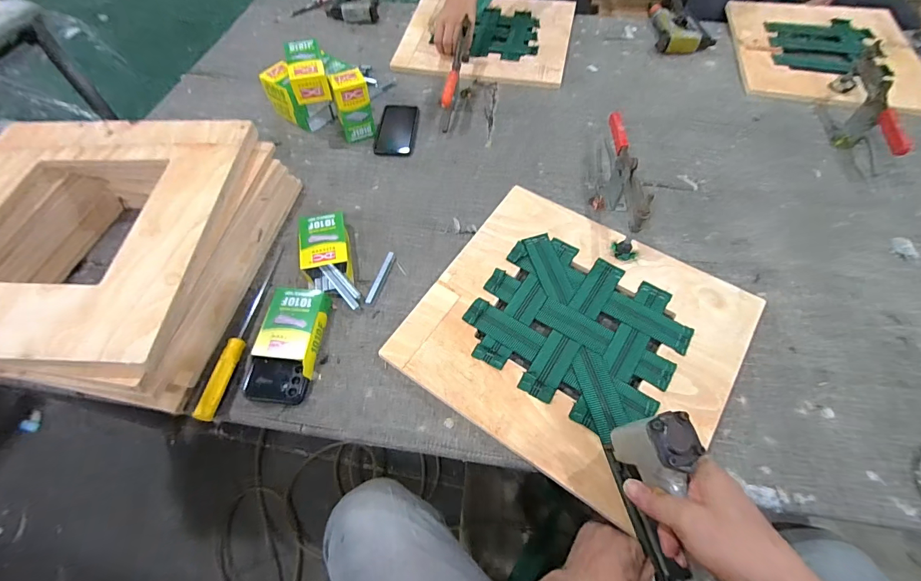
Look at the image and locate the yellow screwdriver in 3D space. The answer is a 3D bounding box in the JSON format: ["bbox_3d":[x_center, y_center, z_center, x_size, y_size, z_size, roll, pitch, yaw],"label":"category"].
[{"bbox_3d":[-0.319,0.044,0.581,0.020,0.025,0.291,5,58,3],"label":"yellow screwdriver"}]

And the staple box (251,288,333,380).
[{"bbox_3d":[-0.245,0.054,0.573,0.084,0.025,0.129,5,58,3],"label":"staple box"}]

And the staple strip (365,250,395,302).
[{"bbox_3d":[-0.131,-0.022,0.636,0.011,0.006,0.100,16,60,10],"label":"staple strip"}]

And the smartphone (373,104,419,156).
[{"bbox_3d":[-0.136,-0.352,0.844,0.080,0.004,0.168,2,58,1],"label":"smartphone"}]

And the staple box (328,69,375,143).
[{"bbox_3d":[-0.215,-0.369,0.787,0.067,0.118,0.057,-17,60,-10],"label":"staple box"}]

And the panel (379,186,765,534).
[{"bbox_3d":[0.169,0.051,0.575,0.416,0.010,0.390,31,63,18],"label":"panel"}]

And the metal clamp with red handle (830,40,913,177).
[{"bbox_3d":[0.819,-0.364,0.785,0.068,0.103,0.309,20,60,12],"label":"metal clamp with red handle"}]

